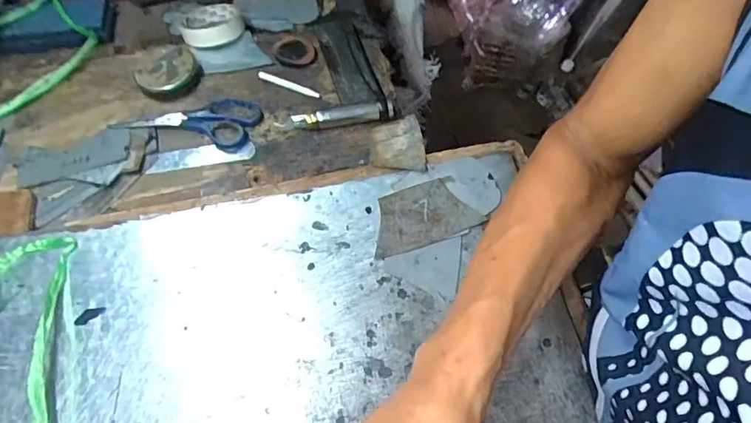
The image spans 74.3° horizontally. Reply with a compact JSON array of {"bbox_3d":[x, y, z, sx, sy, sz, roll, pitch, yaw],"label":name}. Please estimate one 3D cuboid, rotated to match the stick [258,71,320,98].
[{"bbox_3d":[-0.112,-0.164,0.638,0.087,0.004,0.011,22,62,13],"label":"stick"}]

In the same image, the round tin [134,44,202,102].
[{"bbox_3d":[-0.266,-0.177,0.635,0.076,0.031,0.066,-28,66,-19],"label":"round tin"}]

